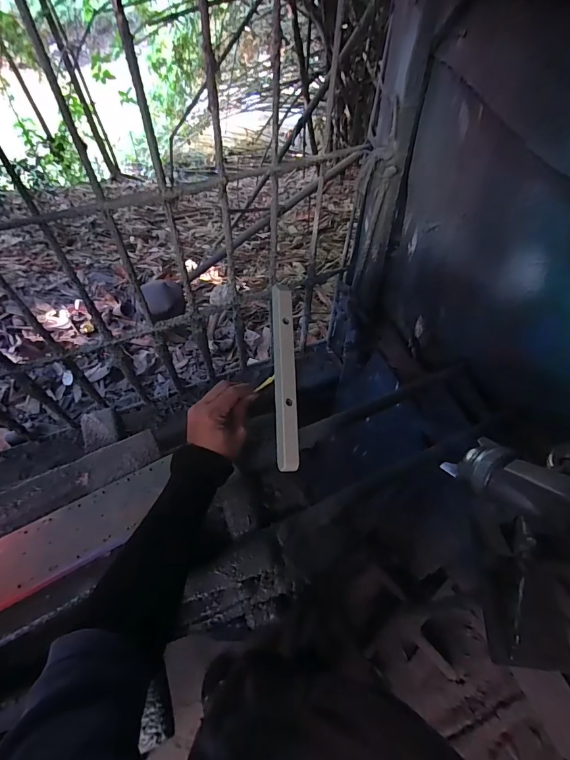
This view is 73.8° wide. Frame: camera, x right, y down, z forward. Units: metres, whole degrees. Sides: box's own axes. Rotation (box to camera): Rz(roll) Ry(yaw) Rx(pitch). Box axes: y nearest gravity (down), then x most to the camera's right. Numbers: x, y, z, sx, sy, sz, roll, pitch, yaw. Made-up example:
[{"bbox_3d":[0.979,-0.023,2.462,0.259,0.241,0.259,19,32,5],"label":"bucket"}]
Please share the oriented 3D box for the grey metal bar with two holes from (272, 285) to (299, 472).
[{"bbox_3d":[0.000,-0.006,0.381,0.021,0.012,0.187,-2,76,-1],"label":"grey metal bar with two holes"}]

